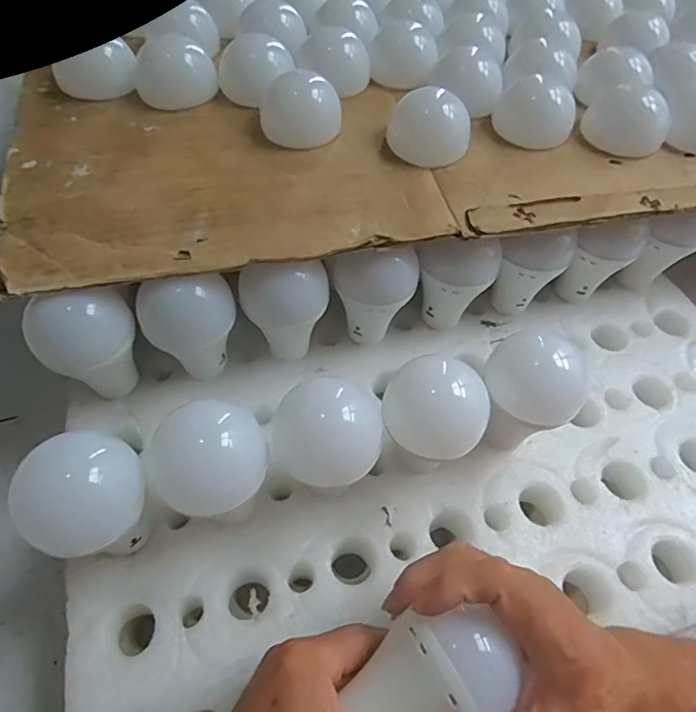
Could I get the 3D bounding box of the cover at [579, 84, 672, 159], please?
[{"bbox_3d":[0.235,-0.198,0.438,0.067,0.032,0.067,28,56,14],"label":"cover"}]

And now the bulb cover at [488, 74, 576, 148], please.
[{"bbox_3d":[0.159,-0.209,0.438,0.064,0.034,0.061,19,55,8],"label":"bulb cover"}]

